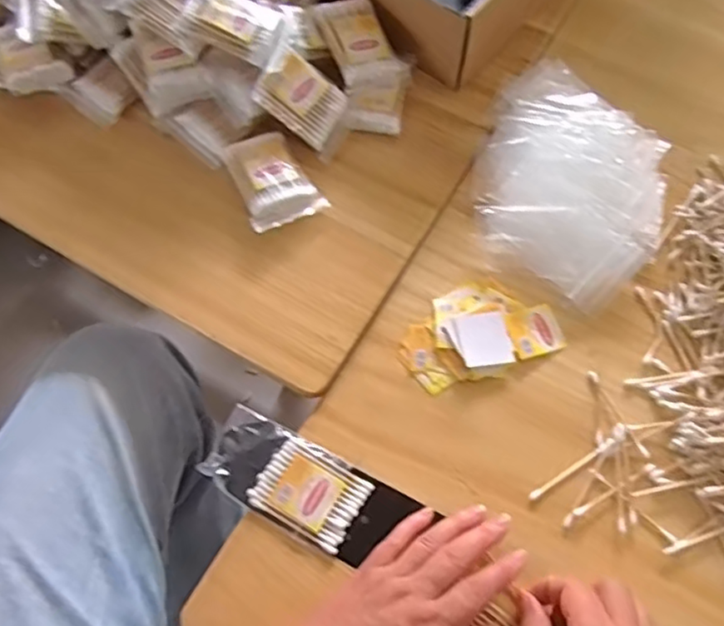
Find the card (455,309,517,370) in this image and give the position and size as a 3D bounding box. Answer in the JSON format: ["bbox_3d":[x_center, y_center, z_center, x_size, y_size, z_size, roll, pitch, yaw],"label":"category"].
[{"bbox_3d":[0.094,0.020,0.493,0.039,0.004,0.042,-9,66,-9],"label":"card"}]

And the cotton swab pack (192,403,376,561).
[{"bbox_3d":[-0.056,0.120,0.465,0.118,0.004,0.062,30,71,11],"label":"cotton swab pack"}]

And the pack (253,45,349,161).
[{"bbox_3d":[-0.047,-0.179,0.548,0.088,0.010,0.055,39,85,-14],"label":"pack"}]

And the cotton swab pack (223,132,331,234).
[{"bbox_3d":[-0.079,-0.114,0.541,0.062,0.014,0.090,-28,71,-11],"label":"cotton swab pack"}]

